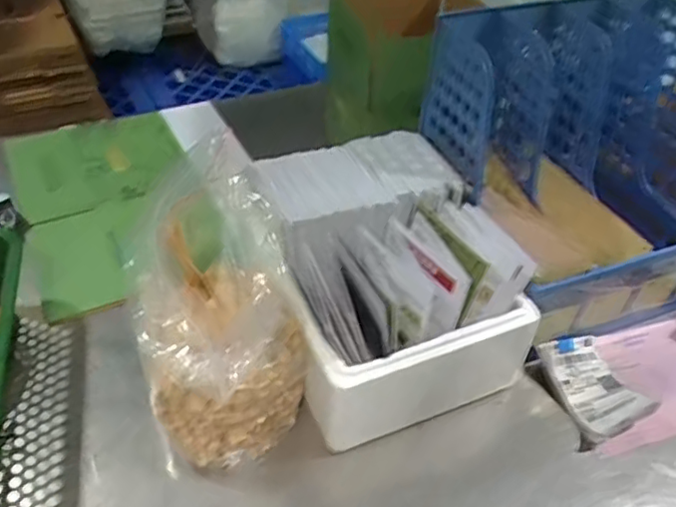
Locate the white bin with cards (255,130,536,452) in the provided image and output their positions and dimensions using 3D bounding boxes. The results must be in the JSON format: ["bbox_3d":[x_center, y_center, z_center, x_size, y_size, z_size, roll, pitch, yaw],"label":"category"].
[{"bbox_3d":[0.042,0.026,0.691,0.235,0.177,0.275,-17,47,-21],"label":"white bin with cards"}]

